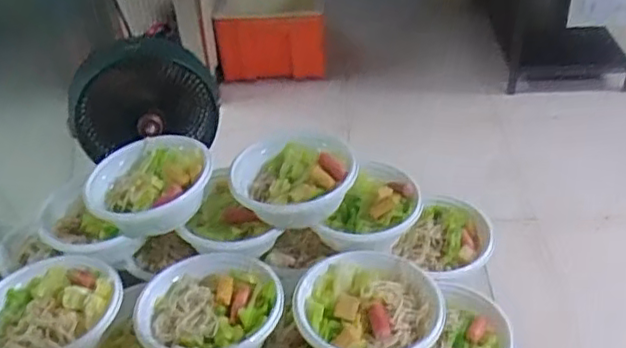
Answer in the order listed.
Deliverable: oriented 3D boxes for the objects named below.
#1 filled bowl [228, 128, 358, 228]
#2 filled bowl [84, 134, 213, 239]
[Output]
[{"bbox_3d":[-0.025,0.013,0.852,0.157,0.083,0.148,-3,39,3],"label":"filled bowl"},{"bbox_3d":[-0.203,0.023,0.825,0.155,0.081,0.118,-25,42,-23],"label":"filled bowl"}]

